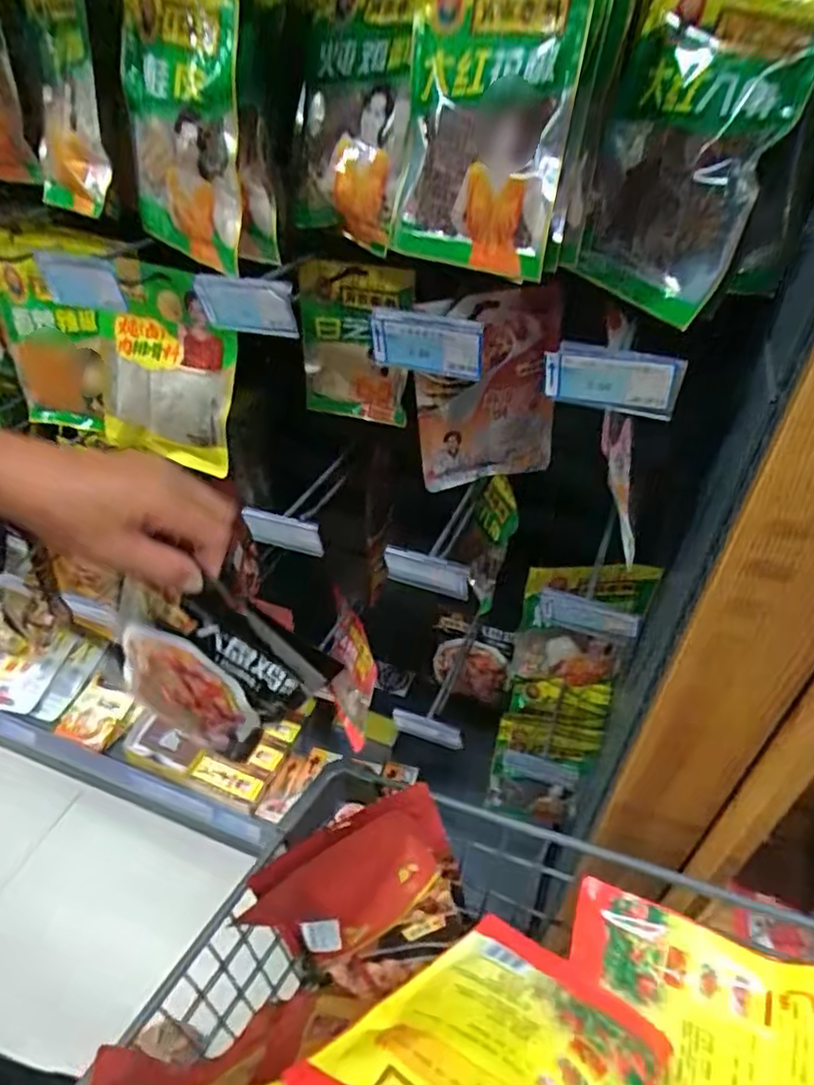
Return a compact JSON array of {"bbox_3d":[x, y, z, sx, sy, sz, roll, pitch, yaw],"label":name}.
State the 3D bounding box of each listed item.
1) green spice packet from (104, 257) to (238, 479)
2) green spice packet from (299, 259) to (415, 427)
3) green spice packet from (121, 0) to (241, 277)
[{"bbox_3d":[-0.259,-0.182,0.692,0.158,0.202,0.026,16,32,9],"label":"green spice packet"},{"bbox_3d":[-0.058,-0.216,0.724,0.133,0.177,0.027,14,43,15],"label":"green spice packet"},{"bbox_3d":[-0.188,-0.342,0.530,0.154,0.207,0.022,35,41,28],"label":"green spice packet"}]

